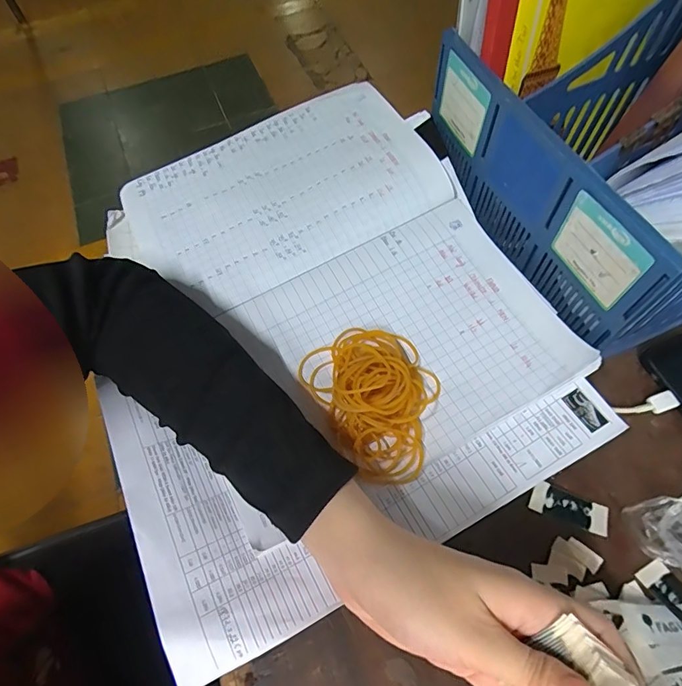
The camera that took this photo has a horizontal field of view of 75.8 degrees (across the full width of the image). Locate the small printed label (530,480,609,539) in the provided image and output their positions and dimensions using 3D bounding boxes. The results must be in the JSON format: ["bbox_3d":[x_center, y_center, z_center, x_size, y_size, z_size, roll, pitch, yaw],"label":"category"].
[{"bbox_3d":[0.147,0.106,0.282,0.047,0.005,0.019,19,66,14],"label":"small printed label"}]

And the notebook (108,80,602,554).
[{"bbox_3d":[-0.015,-0.058,0.329,0.248,0.018,0.316,-28,68,-8],"label":"notebook"}]

